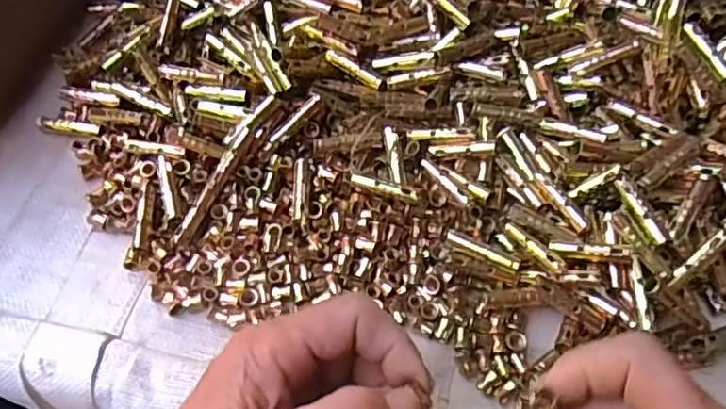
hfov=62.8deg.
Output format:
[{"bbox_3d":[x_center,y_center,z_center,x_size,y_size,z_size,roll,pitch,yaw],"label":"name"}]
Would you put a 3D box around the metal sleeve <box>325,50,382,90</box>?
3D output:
[{"bbox_3d":[-0.006,-0.083,0.366,0.038,0.006,0.006,31,69,1],"label":"metal sleeve"}]

